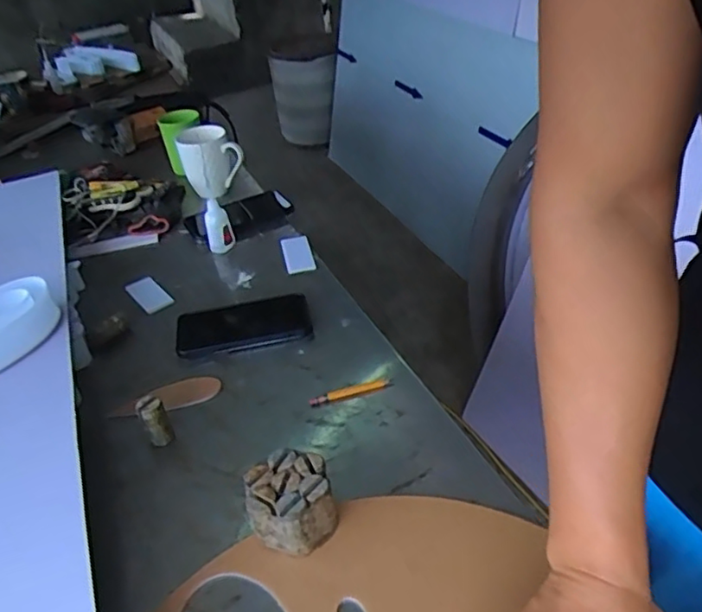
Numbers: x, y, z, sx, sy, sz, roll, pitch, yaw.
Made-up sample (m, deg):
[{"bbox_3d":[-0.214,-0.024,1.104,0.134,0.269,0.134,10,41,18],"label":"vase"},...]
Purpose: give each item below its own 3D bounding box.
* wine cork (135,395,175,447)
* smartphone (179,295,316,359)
[{"bbox_3d":[-0.197,0.116,0.628,0.025,0.059,0.019,-20,39,-18],"label":"wine cork"},{"bbox_3d":[-0.132,0.024,0.773,0.161,0.013,0.091,-11,37,-7],"label":"smartphone"}]

